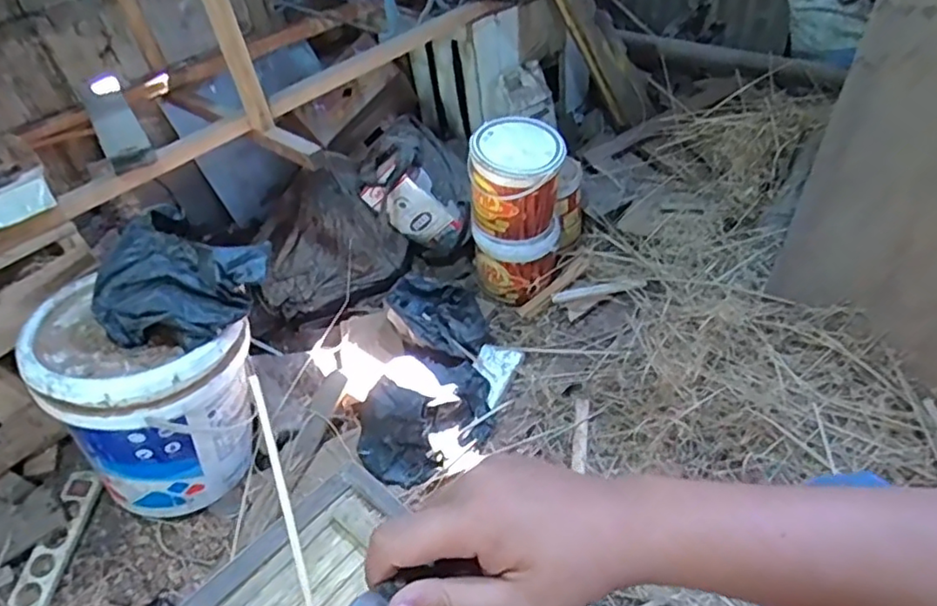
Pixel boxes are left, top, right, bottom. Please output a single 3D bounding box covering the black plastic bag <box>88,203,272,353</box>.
[{"bbox_3d":[-0.420,-0.039,0.889,0.205,0.128,0.178,5,44,16],"label":"black plastic bag"}]

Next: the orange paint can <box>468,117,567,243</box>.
[{"bbox_3d":[0.101,-0.246,1.237,0.185,0.196,0.160,-1,42,10],"label":"orange paint can"}]

